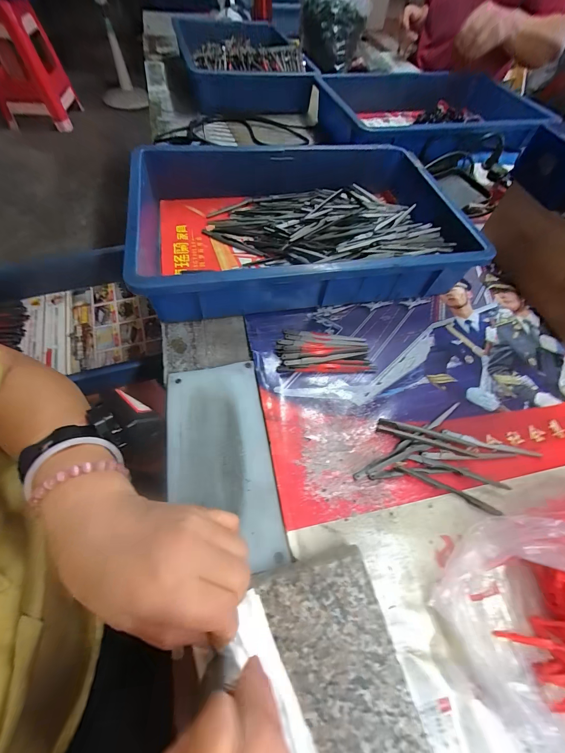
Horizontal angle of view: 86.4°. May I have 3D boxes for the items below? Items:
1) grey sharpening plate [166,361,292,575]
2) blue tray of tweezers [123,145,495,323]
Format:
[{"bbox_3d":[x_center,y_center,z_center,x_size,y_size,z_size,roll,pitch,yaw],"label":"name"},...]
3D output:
[{"bbox_3d":[-0.060,0.074,0.286,0.094,0.010,0.193,-8,60,-9],"label":"grey sharpening plate"},{"bbox_3d":[0.019,-0.220,0.429,0.415,0.078,0.309,-7,60,-8],"label":"blue tray of tweezers"}]

